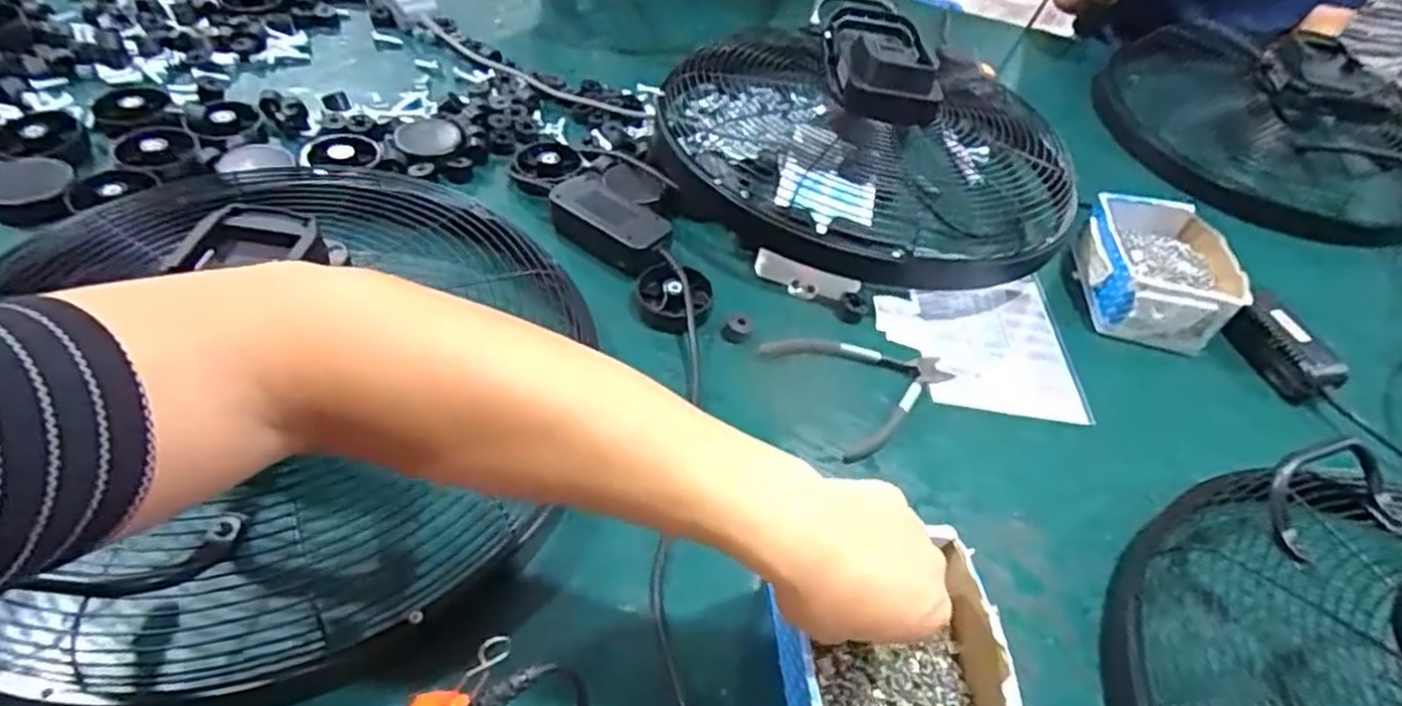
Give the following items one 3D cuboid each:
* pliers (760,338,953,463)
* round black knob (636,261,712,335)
[{"bbox_3d":[0.142,0.019,0.630,0.143,0.015,0.129,-21,55,-26],"label":"pliers"},{"bbox_3d":[-0.023,-0.050,0.650,0.065,0.029,0.065,-2,49,-12],"label":"round black knob"}]

